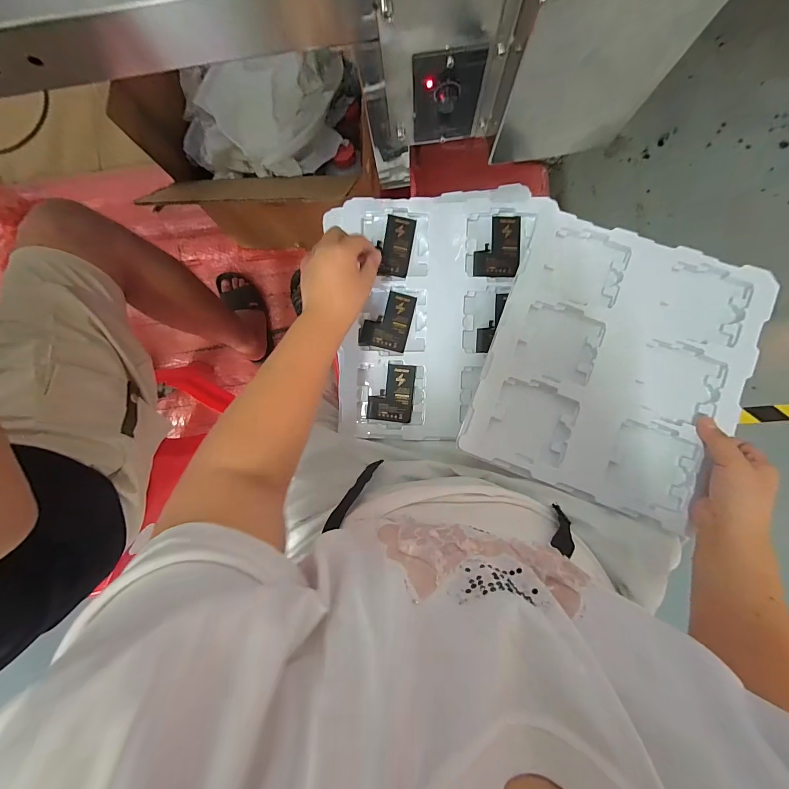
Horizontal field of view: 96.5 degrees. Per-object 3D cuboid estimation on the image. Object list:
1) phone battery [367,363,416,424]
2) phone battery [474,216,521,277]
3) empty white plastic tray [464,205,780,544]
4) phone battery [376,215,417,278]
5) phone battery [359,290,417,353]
[{"bbox_3d":[-0.004,-0.002,0.482,0.060,0.004,0.077,6,93,3],"label":"phone battery"},{"bbox_3d":[0.136,-0.194,0.463,0.058,0.006,0.077,3,93,3],"label":"phone battery"},{"bbox_3d":[0.254,-0.036,0.412,0.269,0.013,0.316,22,85,6],"label":"empty white plastic tray"},{"bbox_3d":[0.002,-0.199,0.473,0.042,0.009,0.078,11,97,-4],"label":"phone battery"},{"bbox_3d":[-0.009,-0.101,0.479,0.063,0.004,0.078,14,93,-2],"label":"phone battery"}]

